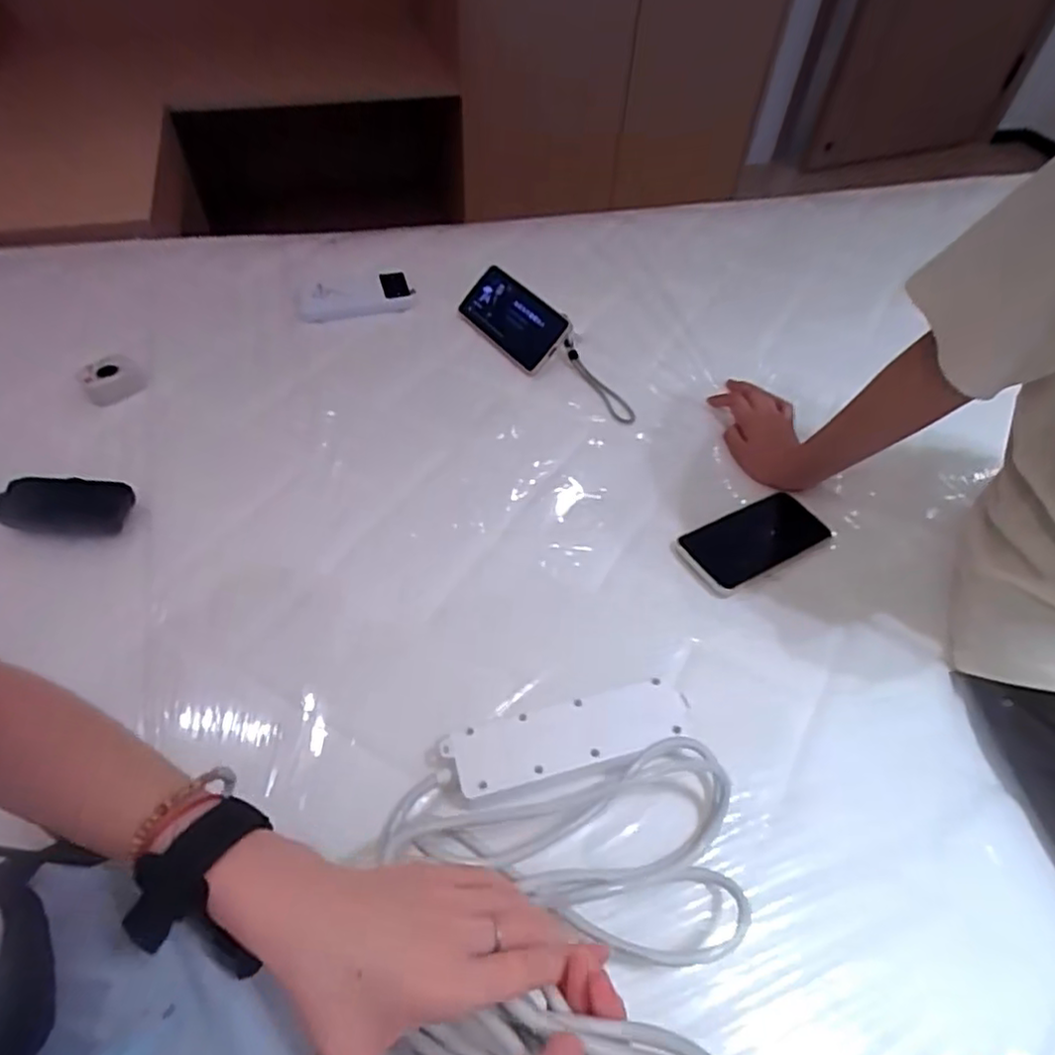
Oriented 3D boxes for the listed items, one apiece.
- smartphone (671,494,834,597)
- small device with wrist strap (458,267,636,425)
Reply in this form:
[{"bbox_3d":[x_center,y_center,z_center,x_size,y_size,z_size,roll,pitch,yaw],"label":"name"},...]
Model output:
[{"bbox_3d":[0.226,0.010,0.635,0.162,0.012,0.072,-22,57,-21],"label":"smartphone"},{"bbox_3d":[0.021,-0.231,0.805,0.069,0.049,0.301,-28,58,-23],"label":"small device with wrist strap"}]

